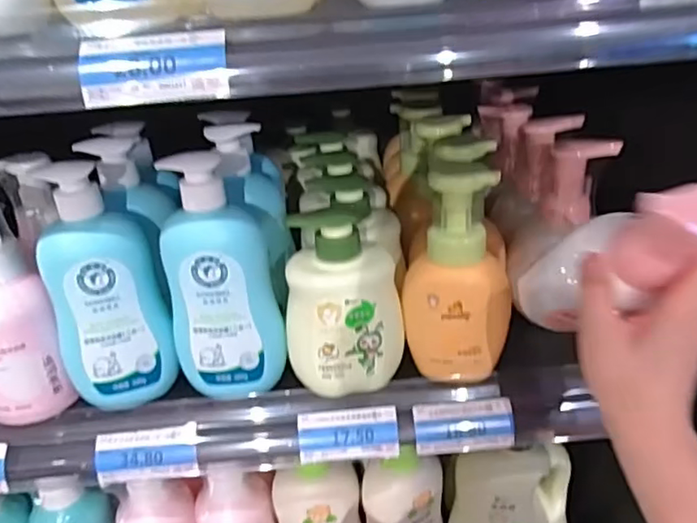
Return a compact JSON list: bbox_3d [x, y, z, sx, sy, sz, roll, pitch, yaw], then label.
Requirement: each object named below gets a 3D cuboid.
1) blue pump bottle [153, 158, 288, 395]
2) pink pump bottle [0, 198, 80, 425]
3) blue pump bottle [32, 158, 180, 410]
[{"bbox_3d":[-0.100,0.018,0.470,0.079,0.193,0.045,-14,32,-17],"label":"blue pump bottle"},{"bbox_3d":[-0.271,0.040,0.472,0.066,0.185,0.060,-24,37,-31],"label":"pink pump bottle"},{"bbox_3d":[-0.189,0.024,0.475,0.079,0.194,0.043,-14,32,-17],"label":"blue pump bottle"}]

